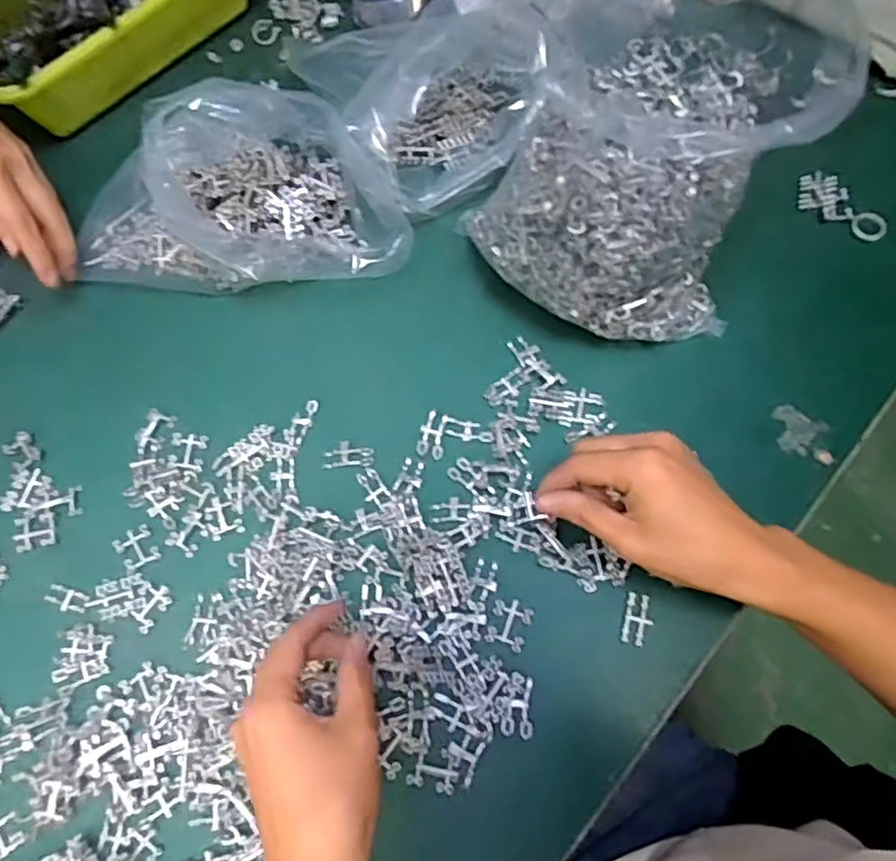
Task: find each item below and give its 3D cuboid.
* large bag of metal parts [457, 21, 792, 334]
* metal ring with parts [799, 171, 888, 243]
[{"bbox_3d":[0.117,-0.133,0.414,0.152,0.139,0.138,-34,72,-10],"label":"large bag of metal parts"},{"bbox_3d":[0.292,-0.167,0.487,0.035,0.015,0.072,-29,71,-9],"label":"metal ring with parts"}]

